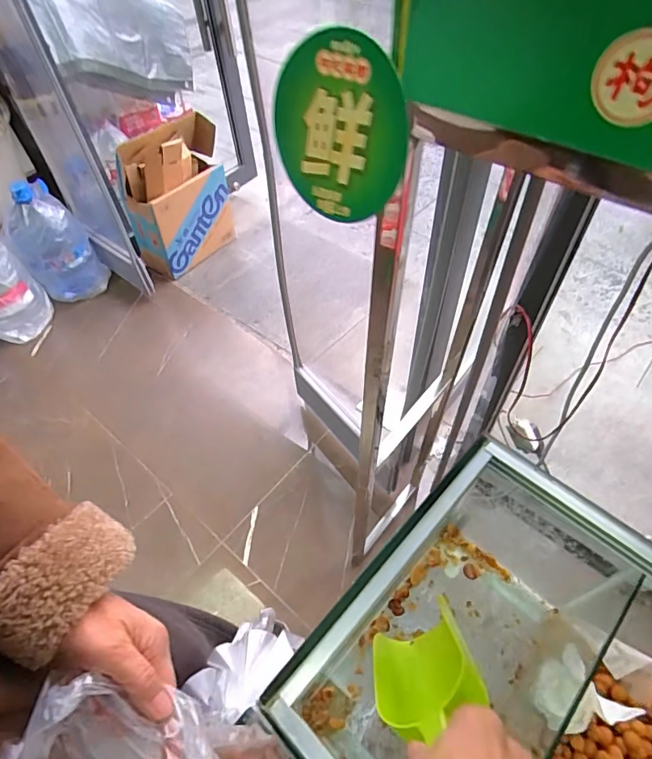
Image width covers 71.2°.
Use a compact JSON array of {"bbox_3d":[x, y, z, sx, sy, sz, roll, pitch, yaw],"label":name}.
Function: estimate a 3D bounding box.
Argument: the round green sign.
[{"bbox_3d":[0.007,-0.140,0.264,0.091,0.092,0.008,11,37,41],"label":"round green sign"}]

